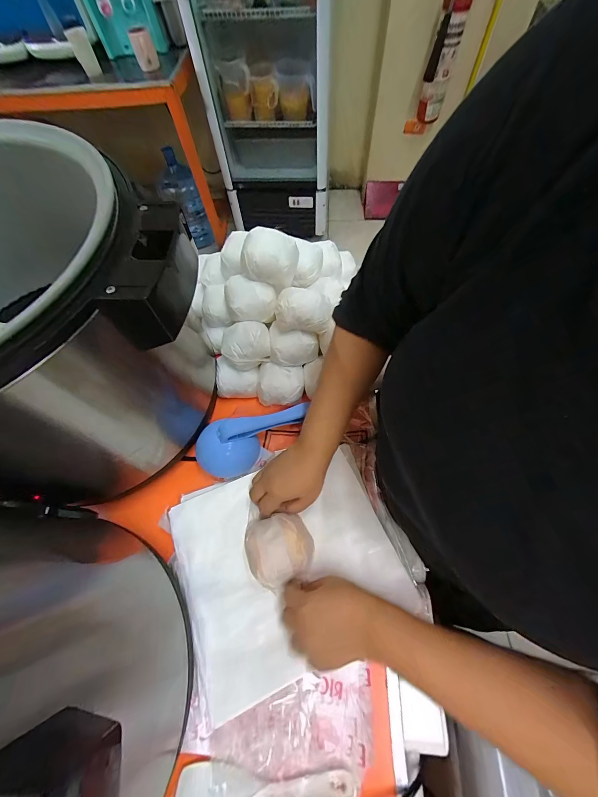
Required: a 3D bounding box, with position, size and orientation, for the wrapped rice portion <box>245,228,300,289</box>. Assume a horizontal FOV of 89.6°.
[{"bbox_3d":[-0.041,-0.221,0.469,0.077,0.063,0.077,-5,63,0],"label":"wrapped rice portion"}]

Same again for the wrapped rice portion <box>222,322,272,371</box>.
[{"bbox_3d":[-0.086,-0.087,0.492,0.075,0.046,0.063,-7,63,-1],"label":"wrapped rice portion"}]

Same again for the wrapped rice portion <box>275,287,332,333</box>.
[{"bbox_3d":[0.009,-0.141,0.474,0.081,0.049,0.066,4,63,5],"label":"wrapped rice portion"}]

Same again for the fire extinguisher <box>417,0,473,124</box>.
[{"bbox_3d":[0.568,-1.343,1.160,0.109,0.483,0.155,24,66,14],"label":"fire extinguisher"}]

